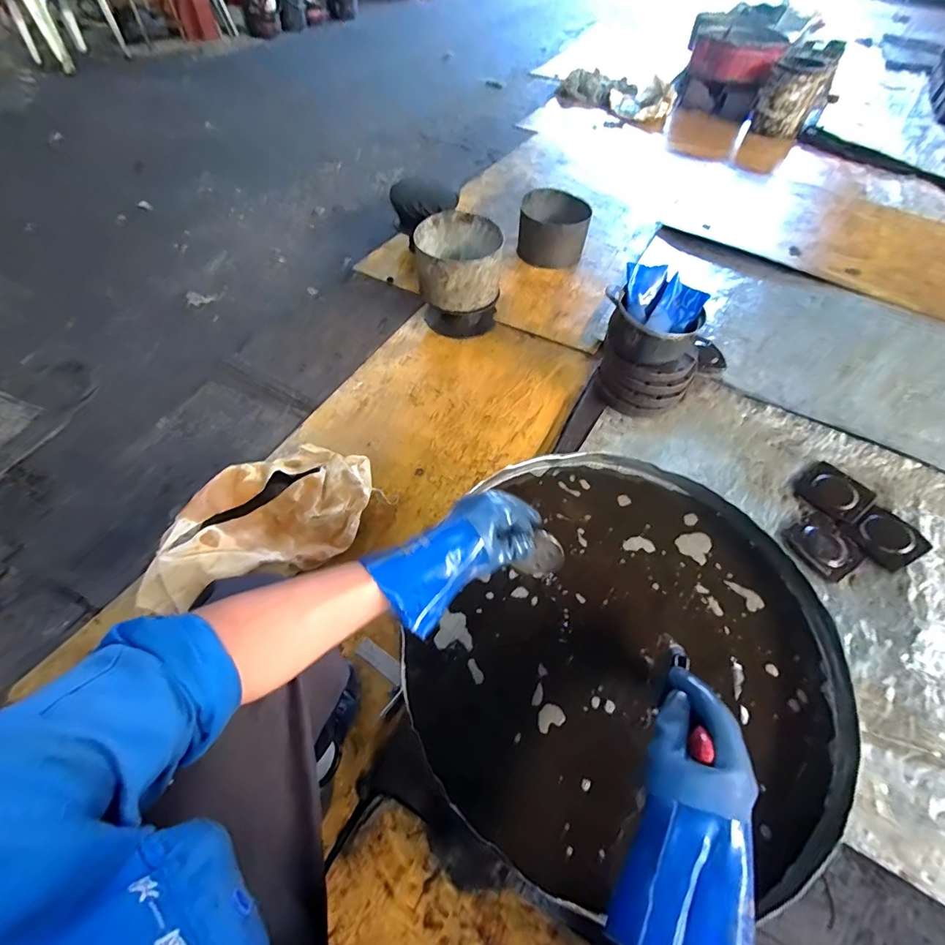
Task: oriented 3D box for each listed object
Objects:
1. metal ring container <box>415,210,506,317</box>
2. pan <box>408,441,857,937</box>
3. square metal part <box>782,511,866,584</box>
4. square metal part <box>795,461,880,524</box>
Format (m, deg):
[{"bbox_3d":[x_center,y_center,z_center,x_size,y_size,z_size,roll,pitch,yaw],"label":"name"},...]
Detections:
[{"bbox_3d":[-0.048,-0.717,1.560,0.290,0.192,0.281,3,54,-1],"label":"metal ring container"},{"bbox_3d":[0.199,0.221,0.625,0.552,0.059,0.567,2,56,-3],"label":"pan"},{"bbox_3d":[0.941,0.196,1.215,0.165,0.015,0.166,-25,61,-19],"label":"square metal part"},{"bbox_3d":[1.046,0.055,1.306,0.166,0.038,0.172,-34,65,-24],"label":"square metal part"}]

